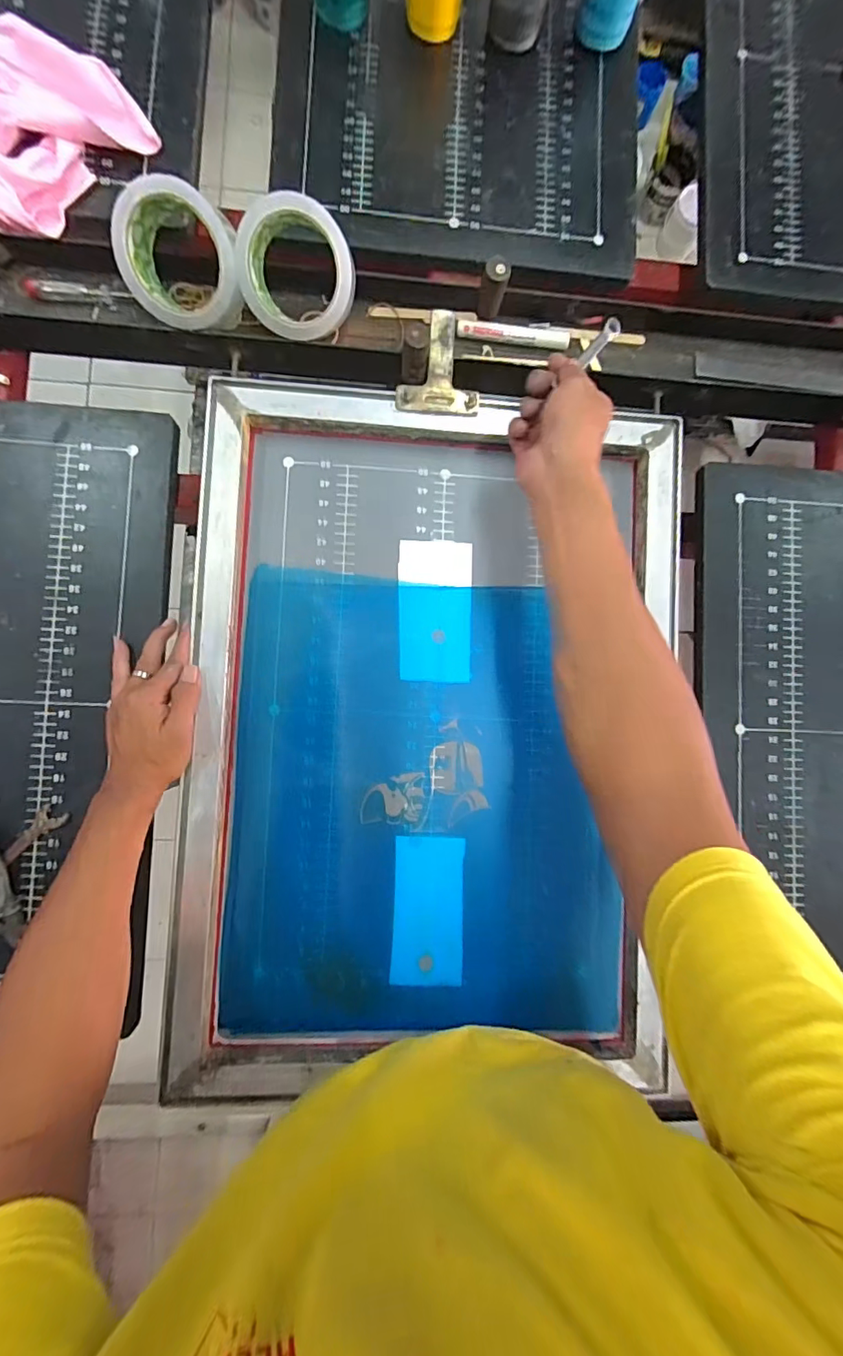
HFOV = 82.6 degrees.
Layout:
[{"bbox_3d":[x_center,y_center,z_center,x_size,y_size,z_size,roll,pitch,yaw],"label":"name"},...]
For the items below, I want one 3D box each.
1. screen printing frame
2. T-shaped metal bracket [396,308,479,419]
[{"bbox_3d":[0.013,0.048,0.476,0.450,0.052,0.641,2,85,-4],"label":"screen printing frame"},{"bbox_3d":[0.017,-0.300,0.458,0.079,0.026,0.082,1,85,-4],"label":"T-shaped metal bracket"}]

